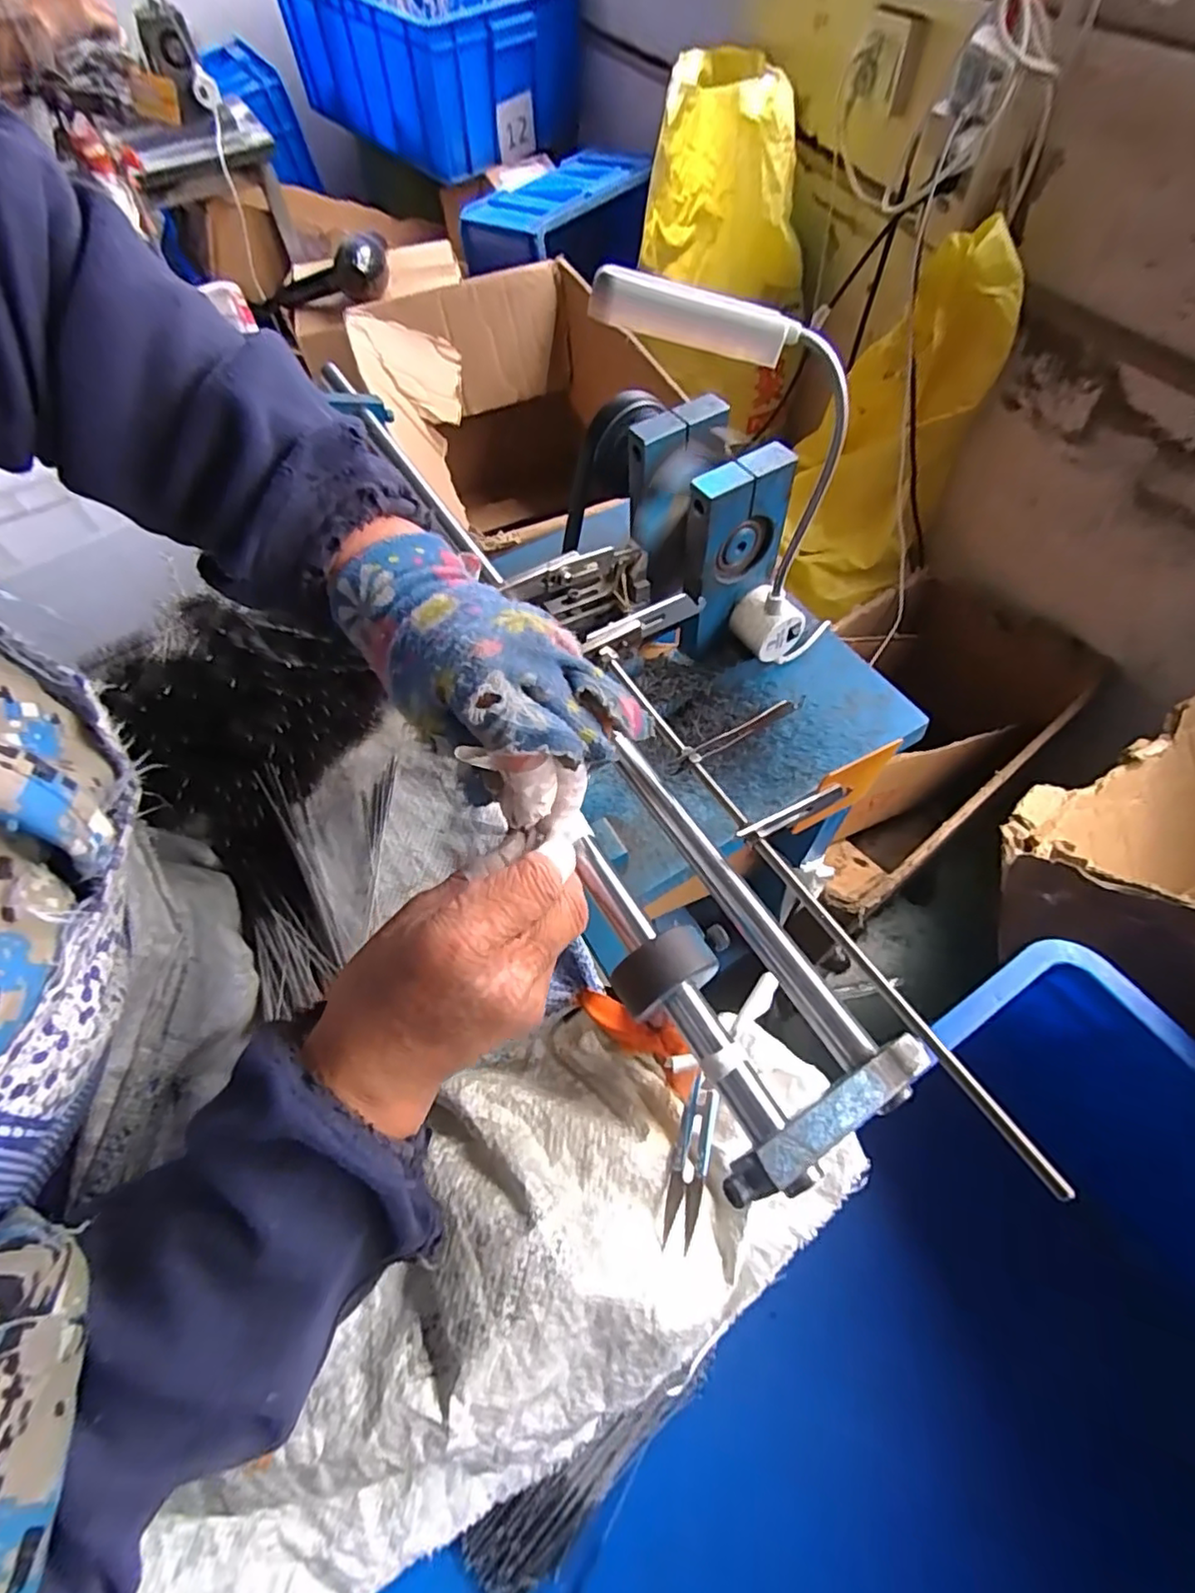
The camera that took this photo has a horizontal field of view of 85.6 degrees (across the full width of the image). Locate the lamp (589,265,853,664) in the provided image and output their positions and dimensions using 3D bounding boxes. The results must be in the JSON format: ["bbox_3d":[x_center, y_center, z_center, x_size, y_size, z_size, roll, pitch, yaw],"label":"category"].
[{"bbox_3d":[0.068,-0.162,0.356,0.125,0.222,0.037,-4,60,1],"label":"lamp"}]

